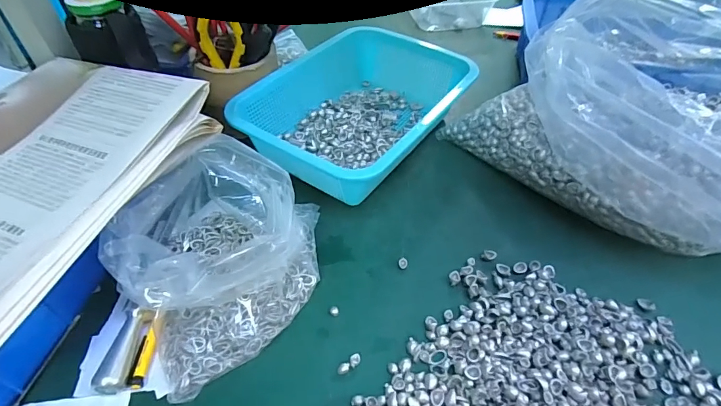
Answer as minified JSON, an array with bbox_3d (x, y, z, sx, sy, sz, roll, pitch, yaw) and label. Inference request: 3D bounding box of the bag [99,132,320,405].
[{"bbox_3d":[-0.107,0.035,0.352,0.175,0.092,0.156,-26,52,-22],"label":"bag"}]

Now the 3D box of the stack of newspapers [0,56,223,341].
[{"bbox_3d":[-0.267,-0.018,0.308,0.197,0.035,0.276,16,49,15],"label":"stack of newspapers"}]

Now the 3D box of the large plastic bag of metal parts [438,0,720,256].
[{"bbox_3d":[0.303,-0.086,0.412,0.236,0.166,0.338,-27,52,-23],"label":"large plastic bag of metal parts"}]

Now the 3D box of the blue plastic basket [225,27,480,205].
[{"bbox_3d":[0.008,-0.116,0.507,0.190,0.079,0.292,28,53,24],"label":"blue plastic basket"}]

